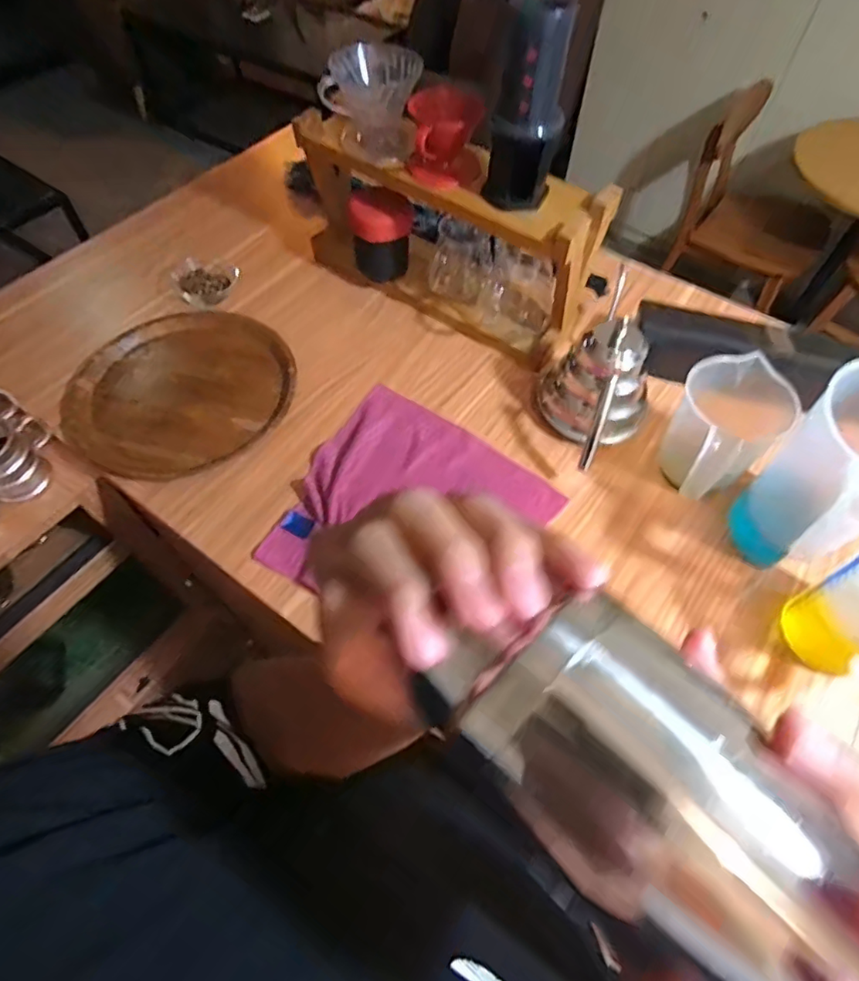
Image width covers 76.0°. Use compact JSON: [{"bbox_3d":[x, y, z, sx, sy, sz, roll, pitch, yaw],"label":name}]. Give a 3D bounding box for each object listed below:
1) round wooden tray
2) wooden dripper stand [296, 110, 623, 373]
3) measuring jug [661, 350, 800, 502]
[{"bbox_3d":[-0.347,-0.147,0.774,0.292,0.020,0.293,0,58,-1],"label":"round wooden tray"},{"bbox_3d":[0.018,-0.373,0.802,0.456,0.213,0.120,30,62,17],"label":"wooden dripper stand"},{"bbox_3d":[0.331,-0.062,0.646,0.111,0.144,0.169,36,64,20],"label":"measuring jug"}]

